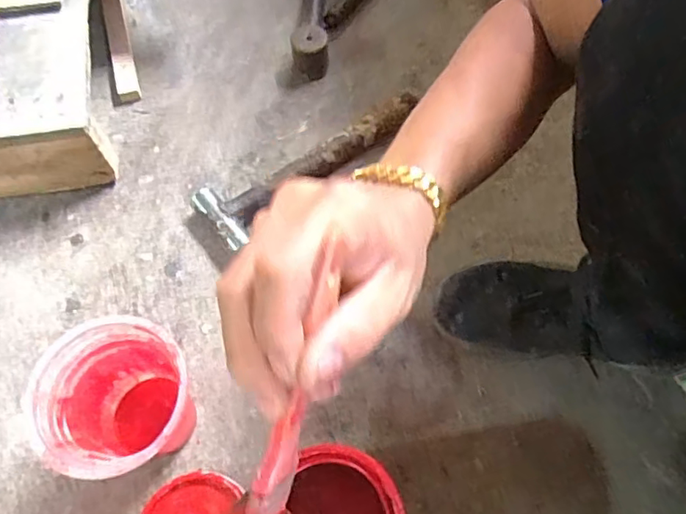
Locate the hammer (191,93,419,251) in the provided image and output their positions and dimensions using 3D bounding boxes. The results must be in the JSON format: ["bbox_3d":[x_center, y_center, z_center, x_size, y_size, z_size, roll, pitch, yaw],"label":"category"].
[{"bbox_3d":[-0.033,-0.108,0.634,0.276,0.035,0.078,-37,69,-16],"label":"hammer"}]

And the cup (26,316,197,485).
[{"bbox_3d":[-0.170,0.125,0.462,0.103,0.140,0.110,0,64,0],"label":"cup"}]

